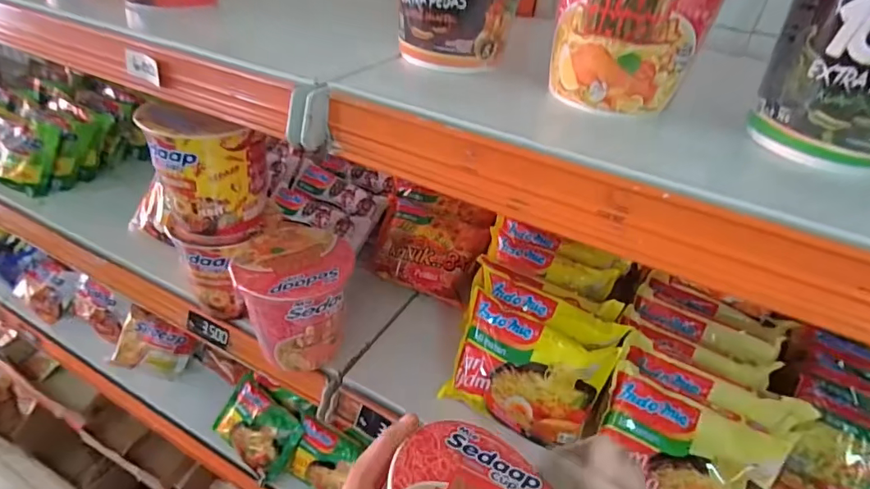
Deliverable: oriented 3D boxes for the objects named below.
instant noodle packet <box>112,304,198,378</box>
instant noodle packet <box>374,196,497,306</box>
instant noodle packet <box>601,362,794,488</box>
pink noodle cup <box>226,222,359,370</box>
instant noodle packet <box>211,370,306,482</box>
[{"bbox_3d":[-0.533,0.192,0.891,0.158,0.022,0.106,20,84,11],"label":"instant noodle packet"},{"bbox_3d":[-0.009,-0.002,0.578,0.135,0.018,0.118,13,72,17],"label":"instant noodle packet"},{"bbox_3d":[0.199,0.171,0.381,0.129,0.022,0.099,23,80,18],"label":"instant noodle packet"},{"bbox_3d":[-0.134,0.054,0.468,0.101,0.102,0.100,4,37,-3],"label":"pink noodle cup"},{"bbox_3d":[-0.285,0.293,0.755,0.155,0.019,0.104,32,85,23],"label":"instant noodle packet"}]

